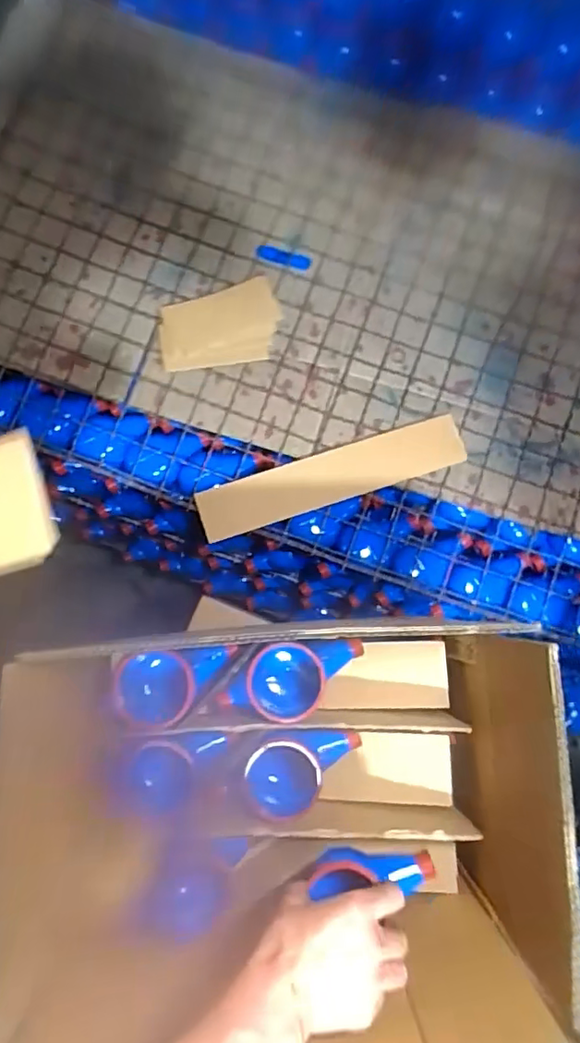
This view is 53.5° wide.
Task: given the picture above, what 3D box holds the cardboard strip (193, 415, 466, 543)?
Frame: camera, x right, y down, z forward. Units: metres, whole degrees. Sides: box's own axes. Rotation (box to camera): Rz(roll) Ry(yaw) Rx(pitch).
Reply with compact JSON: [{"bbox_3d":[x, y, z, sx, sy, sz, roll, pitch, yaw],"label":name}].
[{"bbox_3d":[0.056,-0.062,0.793,0.370,0.009,0.071,-17,81,-3],"label":"cardboard strip"}]

